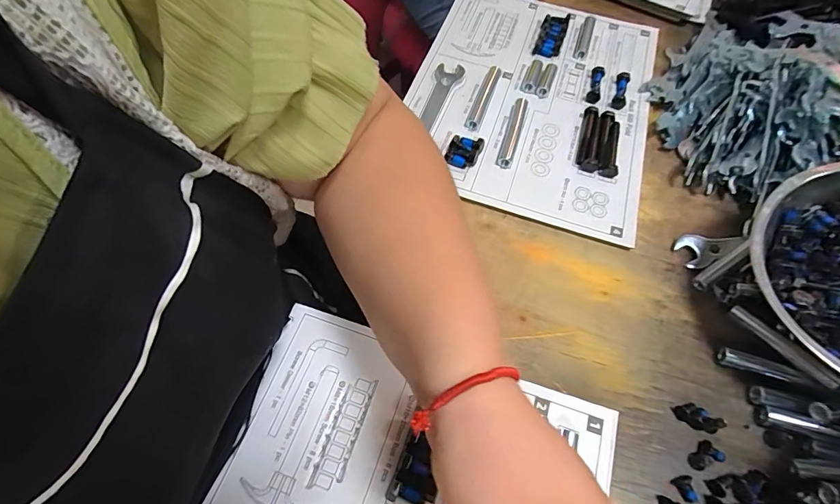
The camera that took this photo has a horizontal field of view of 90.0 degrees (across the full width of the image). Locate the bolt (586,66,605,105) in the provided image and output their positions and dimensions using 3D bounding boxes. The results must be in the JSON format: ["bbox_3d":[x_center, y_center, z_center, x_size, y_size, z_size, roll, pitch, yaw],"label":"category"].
[{"bbox_3d":[0.216,-0.205,0.516,0.015,0.012,0.056,18,63,6],"label":"bolt"}]

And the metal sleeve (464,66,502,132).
[{"bbox_3d":[0.073,-0.180,0.490,0.017,0.018,0.096,20,63,7],"label":"metal sleeve"}]

